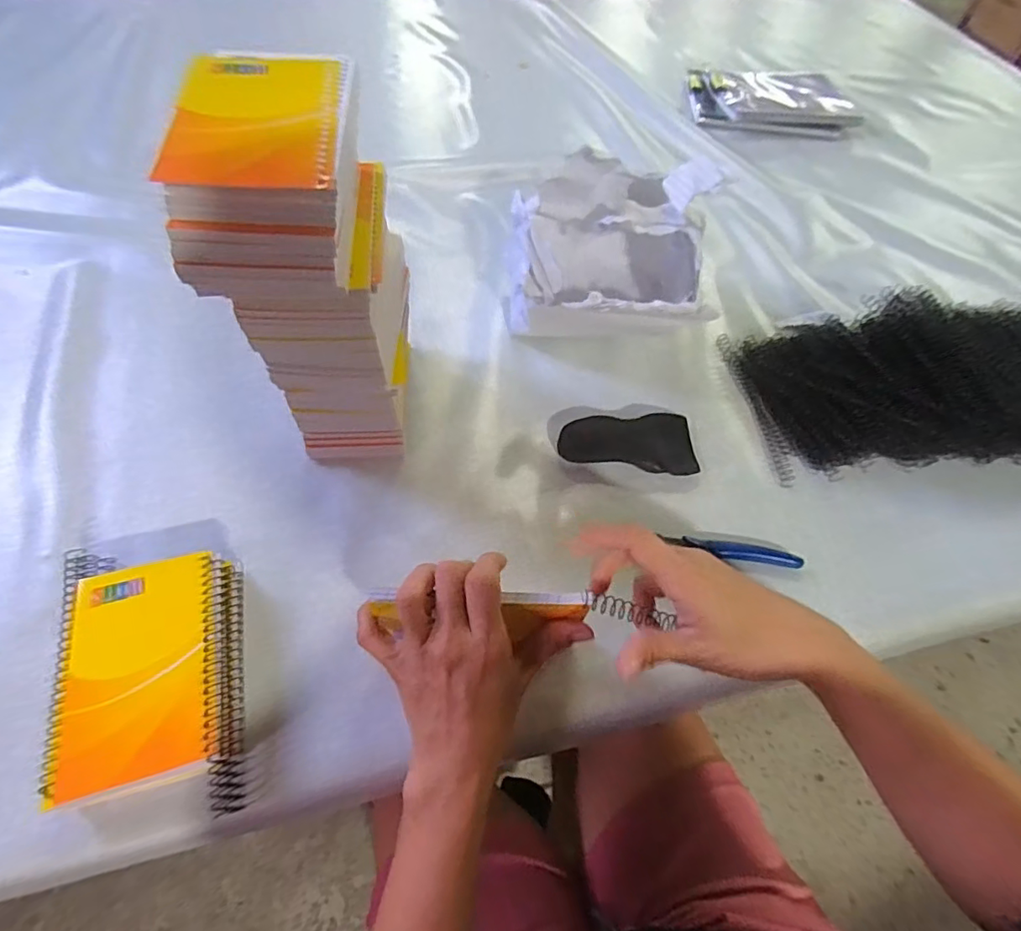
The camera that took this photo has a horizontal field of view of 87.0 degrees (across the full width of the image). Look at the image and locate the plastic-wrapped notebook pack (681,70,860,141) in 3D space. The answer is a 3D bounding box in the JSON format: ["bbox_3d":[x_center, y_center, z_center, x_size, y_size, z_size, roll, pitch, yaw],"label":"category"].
[{"bbox_3d":[0.409,-0.566,0.837,0.255,0.035,0.142,0,59,-4],"label":"plastic-wrapped notebook pack"}]

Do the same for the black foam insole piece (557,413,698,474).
[{"bbox_3d":[0.104,-0.023,0.475,0.119,0.016,0.065,3,57,-2],"label":"black foam insole piece"}]

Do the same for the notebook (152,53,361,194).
[{"bbox_3d":[-0.130,-0.186,0.286,0.085,0.012,0.129,-4,59,-6],"label":"notebook"}]

